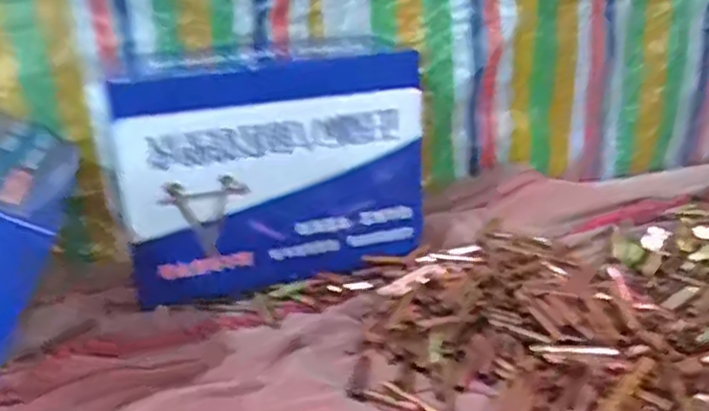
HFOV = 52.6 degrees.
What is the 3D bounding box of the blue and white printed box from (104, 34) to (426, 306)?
[{"bbox_3d":[-0.108,-0.047,0.977,0.394,0.256,0.142,-11,24,-16],"label":"blue and white printed box"}]

